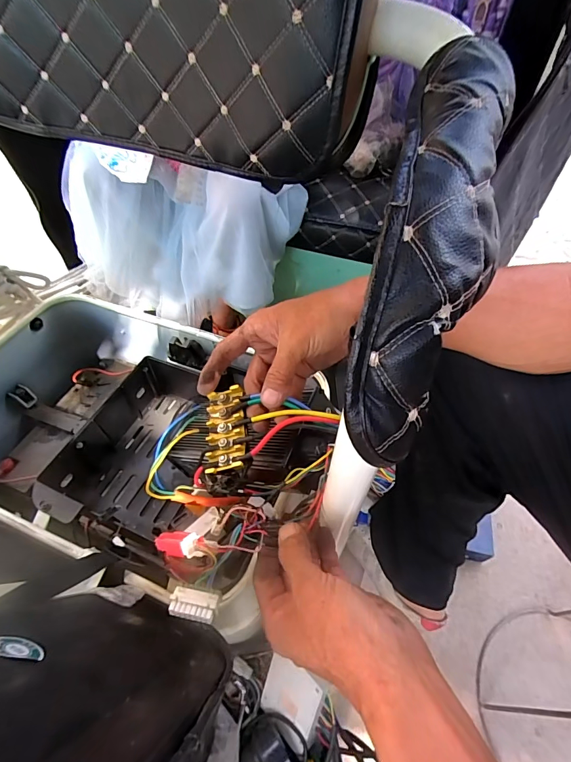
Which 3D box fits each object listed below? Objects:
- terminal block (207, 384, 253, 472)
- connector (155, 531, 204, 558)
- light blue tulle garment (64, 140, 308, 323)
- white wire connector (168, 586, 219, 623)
[{"bbox_3d":[-0.052,0.046,0.368,0.043,0.020,0.081,-18,54,15],"label":"terminal block"},{"bbox_3d":[-0.083,0.125,0.300,0.041,0.011,0.017,1,49,23],"label":"connector"},{"bbox_3d":[-0.171,-0.239,0.644,0.375,0.246,0.121,4,52,2],"label":"light blue tulle garment"},{"bbox_3d":[-0.069,0.167,0.293,0.035,0.005,0.020,9,52,6],"label":"white wire connector"}]

